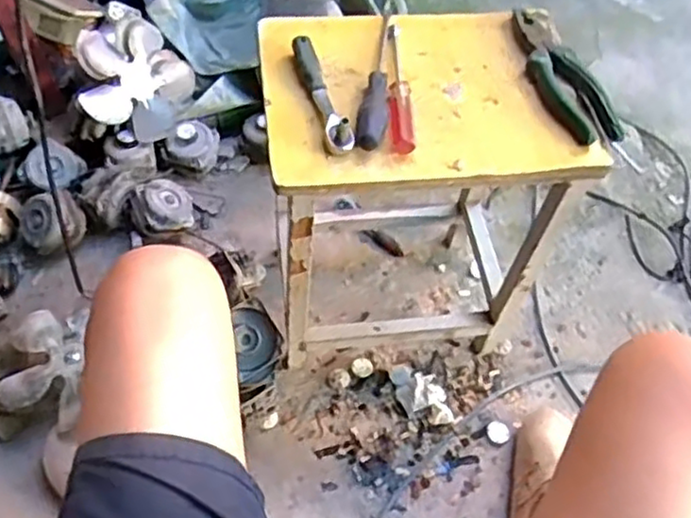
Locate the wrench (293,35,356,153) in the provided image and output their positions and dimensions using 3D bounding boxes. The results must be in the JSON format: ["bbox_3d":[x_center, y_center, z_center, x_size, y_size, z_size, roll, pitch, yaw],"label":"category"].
[{"bbox_3d":[-0.023,-0.168,0.686,0.024,0.028,0.150,-13,56,-12],"label":"wrench"}]

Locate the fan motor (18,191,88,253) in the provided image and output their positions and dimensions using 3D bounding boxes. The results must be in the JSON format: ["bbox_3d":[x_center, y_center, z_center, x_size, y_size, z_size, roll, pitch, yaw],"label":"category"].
[{"bbox_3d":[-0.448,-0.052,1.071,0.092,0.087,0.091,-26,59,-20],"label":"fan motor"}]

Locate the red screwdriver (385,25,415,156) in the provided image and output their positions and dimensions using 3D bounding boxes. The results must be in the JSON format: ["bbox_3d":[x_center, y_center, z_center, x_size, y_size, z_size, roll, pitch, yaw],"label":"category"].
[{"bbox_3d":[0.054,-0.173,0.708,0.021,0.028,0.179,1,54,-2],"label":"red screwdriver"}]

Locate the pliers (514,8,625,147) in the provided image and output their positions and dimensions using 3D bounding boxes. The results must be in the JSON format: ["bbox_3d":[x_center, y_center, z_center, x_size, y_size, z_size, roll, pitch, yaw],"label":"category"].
[{"bbox_3d":[0.227,-0.197,0.738,0.063,0.023,0.200,-8,55,-8],"label":"pliers"}]

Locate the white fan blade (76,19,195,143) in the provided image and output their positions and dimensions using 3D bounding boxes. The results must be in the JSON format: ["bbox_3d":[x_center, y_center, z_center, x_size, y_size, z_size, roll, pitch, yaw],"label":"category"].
[{"bbox_3d":[-0.336,-0.287,1.128,0.189,0.189,0.041,-26,22,-35],"label":"white fan blade"}]

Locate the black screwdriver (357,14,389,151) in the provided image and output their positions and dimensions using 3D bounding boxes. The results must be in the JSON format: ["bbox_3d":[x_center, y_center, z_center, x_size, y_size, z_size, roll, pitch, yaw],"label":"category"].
[{"bbox_3d":[0.037,-0.186,0.705,0.027,0.020,0.200,9,54,4],"label":"black screwdriver"}]

